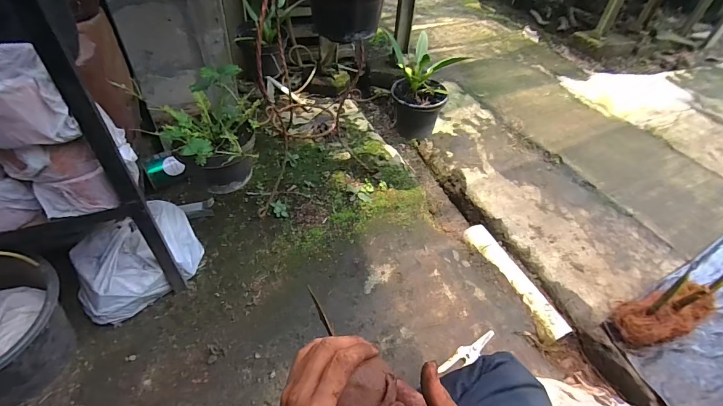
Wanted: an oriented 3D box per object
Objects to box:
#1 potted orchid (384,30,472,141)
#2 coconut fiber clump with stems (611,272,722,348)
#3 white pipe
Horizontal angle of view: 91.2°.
[{"bbox_3d":[0.165,-0.342,1.075,0.176,0.248,0.230,-1,46,-8],"label":"potted orchid"},{"bbox_3d":[0.752,0.240,0.846,0.252,0.184,0.116,-16,50,-21],"label":"coconut fiber clump with stems"},{"bbox_3d":[0.443,0.211,1.037,0.070,0.058,0.392,-14,49,-19],"label":"white pipe"}]

